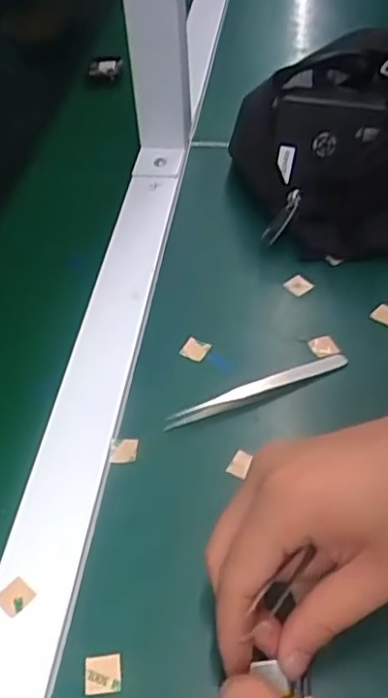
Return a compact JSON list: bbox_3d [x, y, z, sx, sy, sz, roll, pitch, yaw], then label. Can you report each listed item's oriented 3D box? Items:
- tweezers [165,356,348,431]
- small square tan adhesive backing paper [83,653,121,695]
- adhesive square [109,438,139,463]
[{"bbox_3d":[0.040,0.024,0.389,0.118,0.013,0.010,-20,49,-15],"label":"tweezers"},{"bbox_3d":[-0.040,0.142,0.288,0.016,0.004,0.015,-6,47,-2],"label":"small square tan adhesive backing paper"},{"bbox_3d":[-0.039,0.056,0.367,0.015,0.005,0.014,0,47,4],"label":"adhesive square"}]

